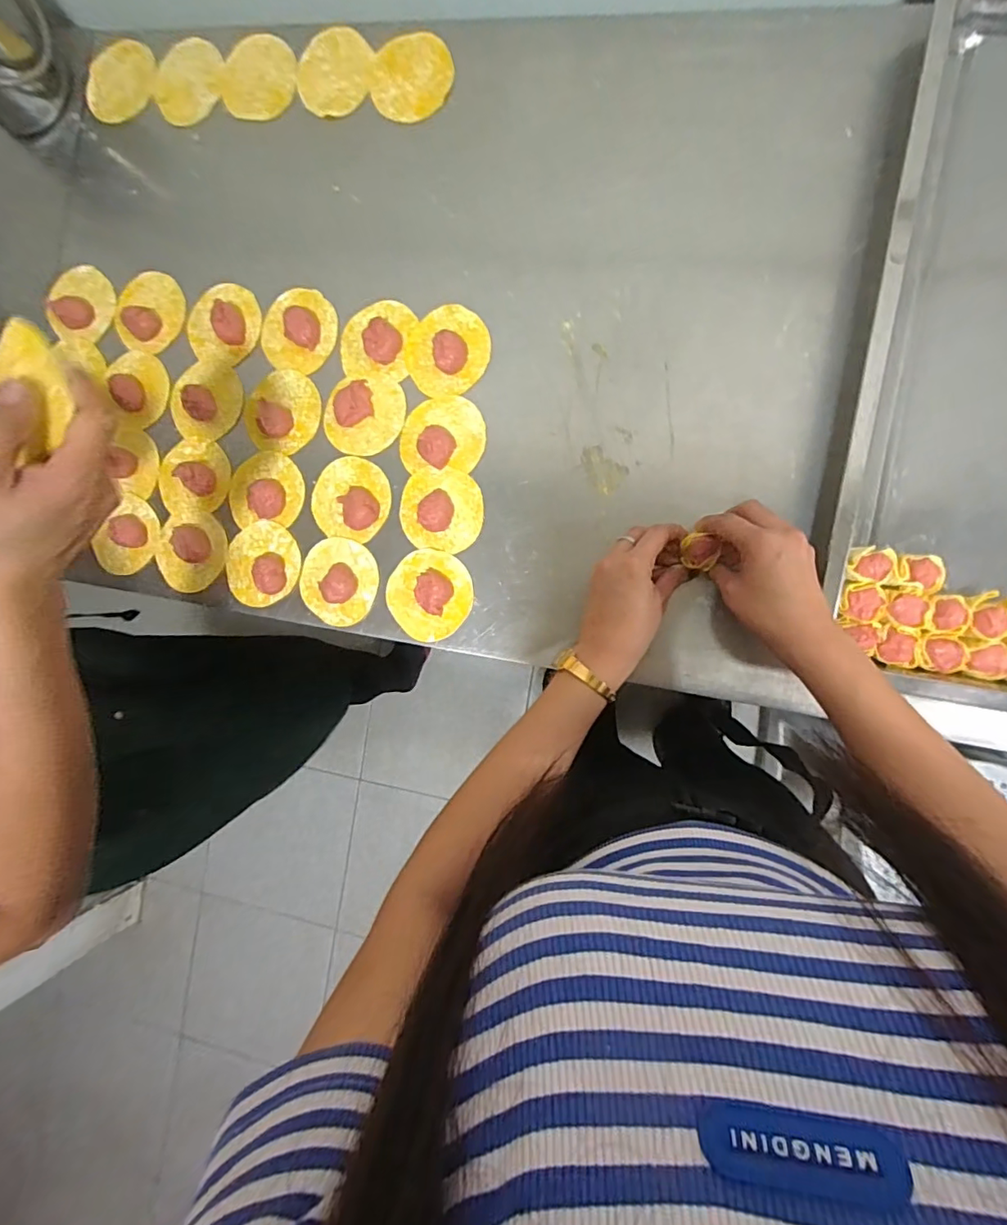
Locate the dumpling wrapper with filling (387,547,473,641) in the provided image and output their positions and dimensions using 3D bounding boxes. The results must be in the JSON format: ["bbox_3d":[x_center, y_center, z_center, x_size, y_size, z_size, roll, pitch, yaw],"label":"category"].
[{"bbox_3d":[-0.073,-0.018,0.510,0.081,0.025,0.083,0,89,9],"label":"dumpling wrapper with filling"}]

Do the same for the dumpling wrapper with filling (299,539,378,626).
[{"bbox_3d":[-0.165,-0.031,0.528,0.079,0.017,0.082,0,89,9],"label":"dumpling wrapper with filling"}]

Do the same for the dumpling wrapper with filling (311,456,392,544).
[{"bbox_3d":[-0.154,-0.113,0.530,0.079,0.015,0.079,11,91,9],"label":"dumpling wrapper with filling"}]

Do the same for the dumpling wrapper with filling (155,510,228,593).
[{"bbox_3d":[-0.330,-0.064,0.554,0.070,0.023,0.082,7,91,9],"label":"dumpling wrapper with filling"}]

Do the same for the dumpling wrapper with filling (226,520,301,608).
[{"bbox_3d":[-0.247,-0.049,0.543,0.070,0.030,0.084,7,91,9],"label":"dumpling wrapper with filling"}]

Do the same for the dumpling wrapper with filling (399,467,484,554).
[{"bbox_3d":[-0.062,-0.100,0.513,0.081,0.025,0.077,10,91,9],"label":"dumpling wrapper with filling"}]

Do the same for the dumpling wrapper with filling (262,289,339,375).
[{"bbox_3d":[-0.212,-0.290,0.545,0.080,0.017,0.083,11,91,9],"label":"dumpling wrapper with filling"}]

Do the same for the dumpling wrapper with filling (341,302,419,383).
[{"bbox_3d":[-0.128,-0.273,0.529,0.073,0.024,0.077,11,91,9],"label":"dumpling wrapper with filling"}]

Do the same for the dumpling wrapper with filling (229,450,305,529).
[{"bbox_3d":[-0.243,-0.127,0.545,0.076,0.013,0.074,3,90,9],"label":"dumpling wrapper with filling"}]

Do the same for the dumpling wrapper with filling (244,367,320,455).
[{"bbox_3d":[-0.226,-0.205,0.538,0.076,0.023,0.082,0,89,9],"label":"dumpling wrapper with filling"}]

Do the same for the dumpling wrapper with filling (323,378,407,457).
[{"bbox_3d":[-0.141,-0.196,0.530,0.080,0.026,0.076,4,90,9],"label":"dumpling wrapper with filling"}]

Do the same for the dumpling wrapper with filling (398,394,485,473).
[{"bbox_3d":[-0.061,-0.174,0.514,0.082,0.023,0.070,4,90,9],"label":"dumpling wrapper with filling"}]

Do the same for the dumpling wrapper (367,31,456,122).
[{"bbox_3d":[-0.094,-0.535,0.537,0.083,0.008,0.079,1,96,10],"label":"dumpling wrapper"}]

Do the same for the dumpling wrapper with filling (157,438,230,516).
[{"bbox_3d":[-0.325,-0.143,0.549,0.082,0.030,0.076,-1,89,9],"label":"dumpling wrapper with filling"}]

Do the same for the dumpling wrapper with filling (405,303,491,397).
[{"bbox_3d":[-0.055,-0.254,0.513,0.081,0.021,0.085,-13,87,9],"label":"dumpling wrapper with filling"}]

